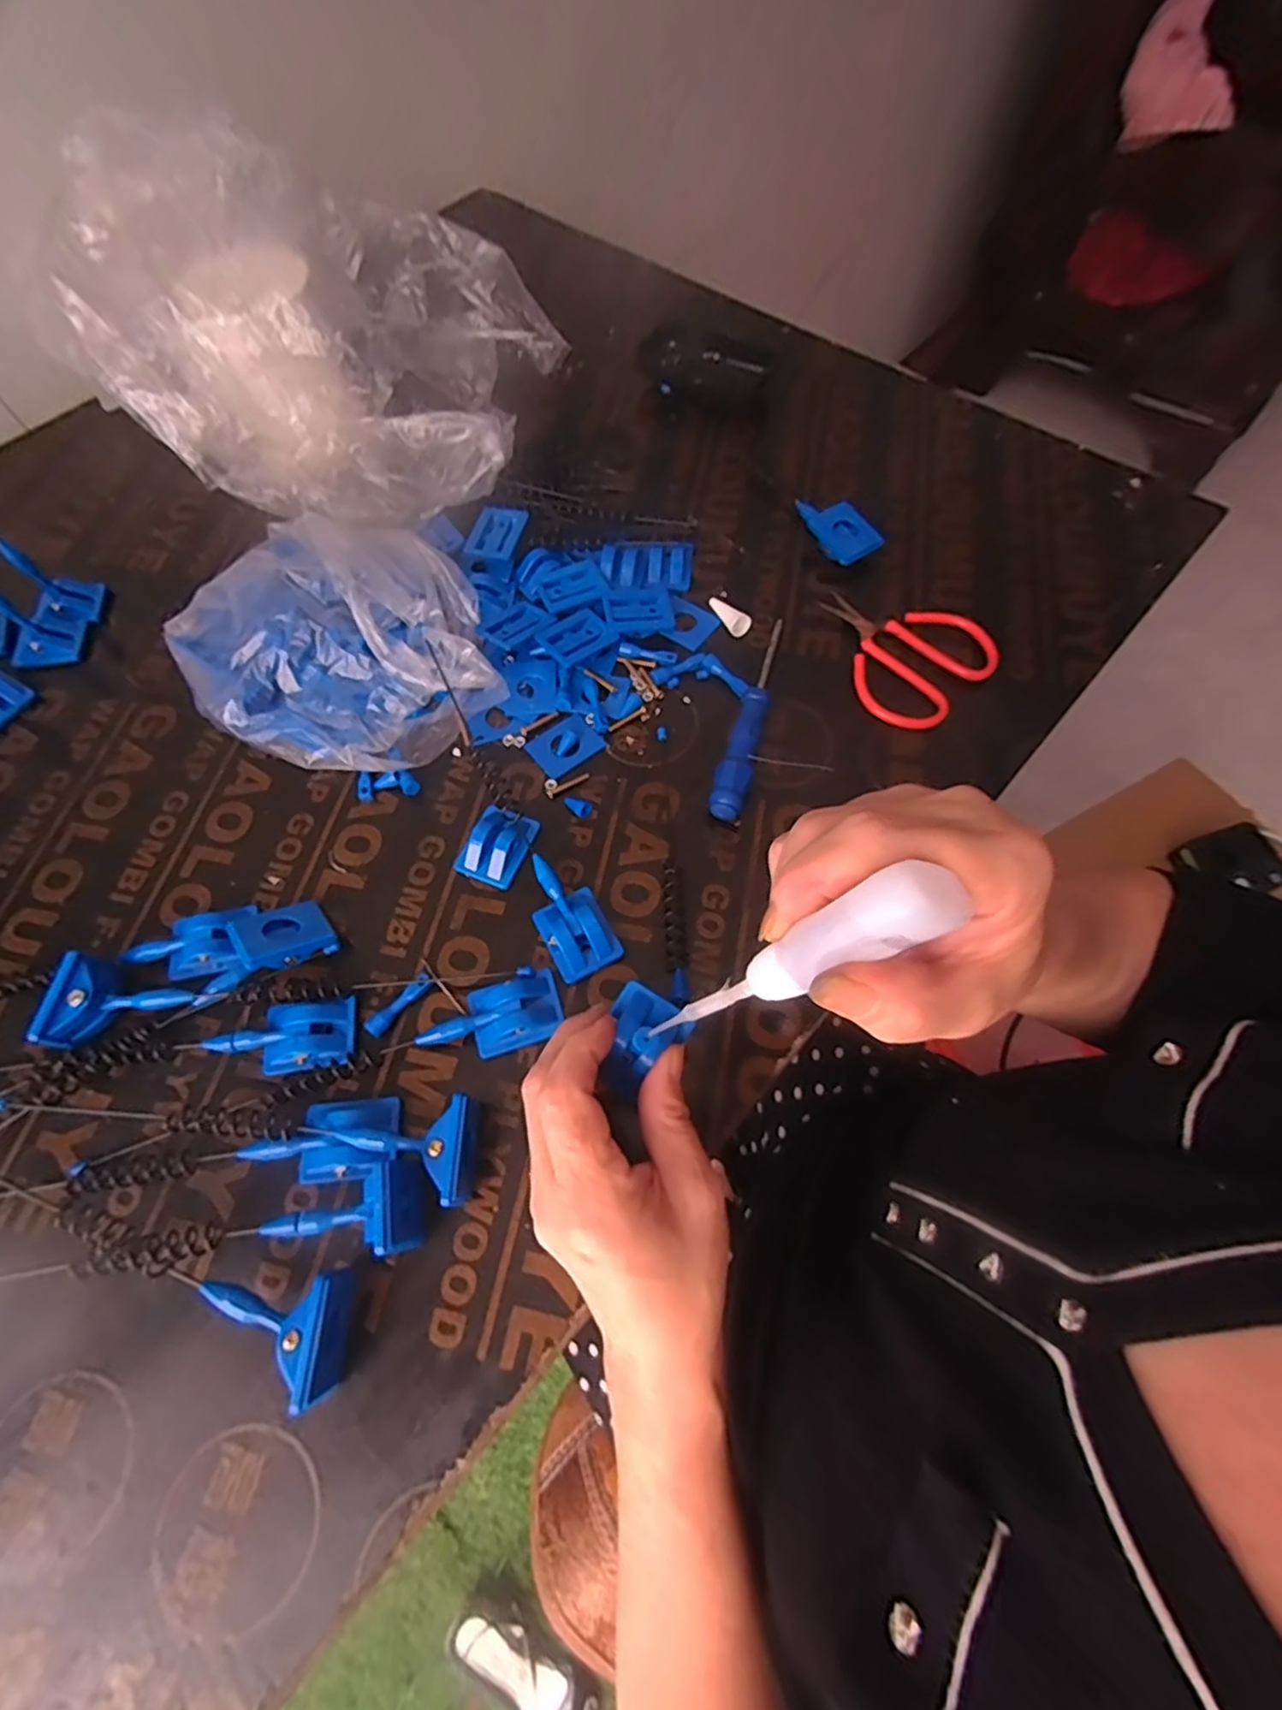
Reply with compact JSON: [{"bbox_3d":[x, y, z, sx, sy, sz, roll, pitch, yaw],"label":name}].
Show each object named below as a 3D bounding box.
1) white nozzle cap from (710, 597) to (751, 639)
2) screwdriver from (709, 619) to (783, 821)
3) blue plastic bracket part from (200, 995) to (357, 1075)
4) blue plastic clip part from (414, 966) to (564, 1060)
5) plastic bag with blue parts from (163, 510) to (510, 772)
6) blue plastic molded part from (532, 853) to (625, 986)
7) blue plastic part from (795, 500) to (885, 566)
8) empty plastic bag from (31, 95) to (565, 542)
[{"bbox_3d":[0.058,-0.160,0.441,0.013,0.012,0.037,-34,68,-12],"label":"white nozzle cap"},{"bbox_3d":[0.066,-0.087,0.401,0.019,0.021,0.151,13,66,9],"label":"screwdriver"},{"bbox_3d":[-0.177,0.090,0.330,0.067,0.013,0.033,-8,65,-1],"label":"blue plastic bracket part"},{"bbox_3d":[-0.074,0.081,0.333,0.067,0.014,0.035,-20,66,-7],"label":"blue plastic clip part"},{"bbox_3d":[-0.192,-0.139,0.419,0.214,0.052,0.170,38,72,18],"label":"plastic bag with blue parts"},{"bbox_3d":[-0.039,0.031,0.354,0.034,0.015,0.067,-28,67,-10],"label":"blue plastic molded part"},{"bbox_3d":[0.133,-0.228,0.463,0.032,0.020,0.067,-31,67,-11],"label":"blue plastic part"},{"bbox_3d":[-0.210,-0.364,0.459,0.276,0.144,0.254,4,65,5],"label":"empty plastic bag"}]

